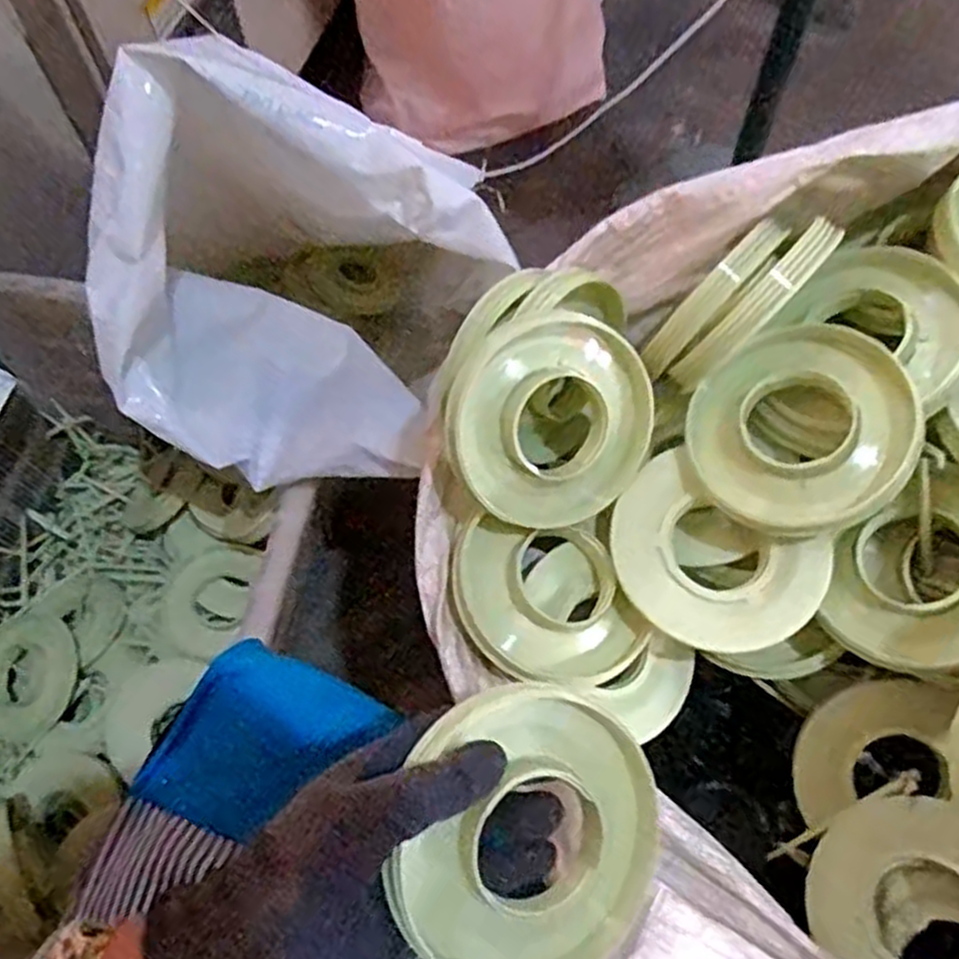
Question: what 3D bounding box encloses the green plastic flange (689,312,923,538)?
[{"bbox_3d":[0.193,-0.028,0.474,0.121,0.022,0.125,-1,88,24],"label":"green plastic flange"}]

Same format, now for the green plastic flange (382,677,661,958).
[{"bbox_3d":[0.023,0.160,0.363,0.128,0.036,0.135,8,75,-33],"label":"green plastic flange"}]

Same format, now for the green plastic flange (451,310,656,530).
[{"bbox_3d":[0.045,-0.035,0.479,0.126,0.018,0.125,-4,103,-19],"label":"green plastic flange"}]

